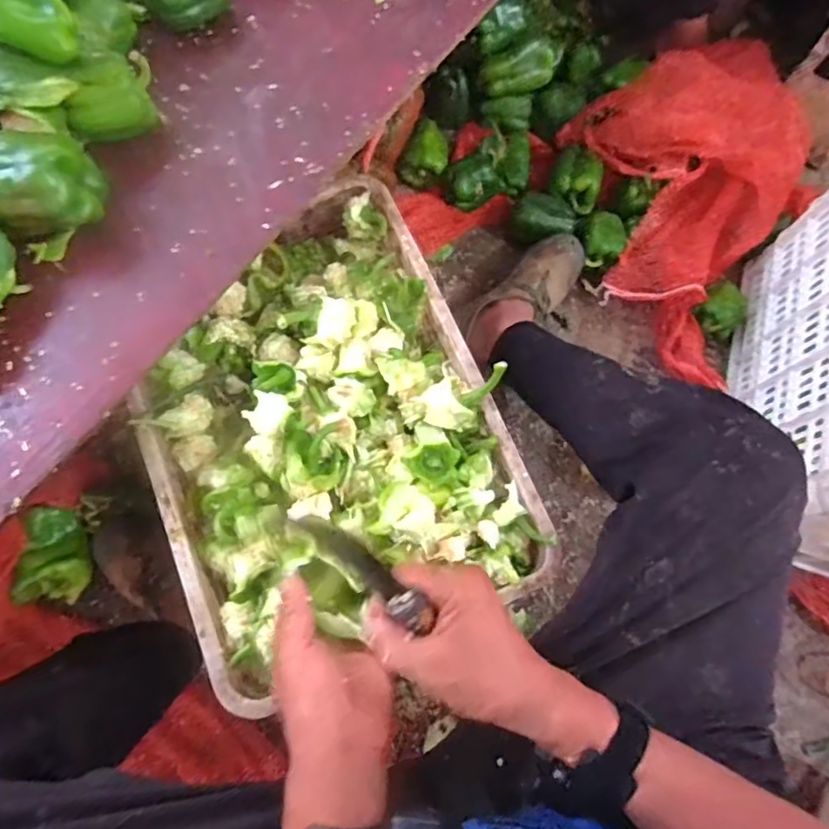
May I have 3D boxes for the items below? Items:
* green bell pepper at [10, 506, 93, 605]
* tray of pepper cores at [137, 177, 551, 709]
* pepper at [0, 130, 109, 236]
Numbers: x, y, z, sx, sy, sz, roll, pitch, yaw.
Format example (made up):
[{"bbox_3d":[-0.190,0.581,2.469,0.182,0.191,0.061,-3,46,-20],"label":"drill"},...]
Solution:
[{"bbox_3d":[-0.510,0.197,0.828,0.091,0.056,0.130,-2,74,-2],"label":"green bell pepper"},{"bbox_3d":[-0.107,-0.009,0.627,0.351,0.099,0.493,-22,76,-8],"label":"tray of pepper cores"},{"bbox_3d":[-0.364,-0.215,0.559,0.113,0.089,0.078,-8,74,-4],"label":"pepper"}]

